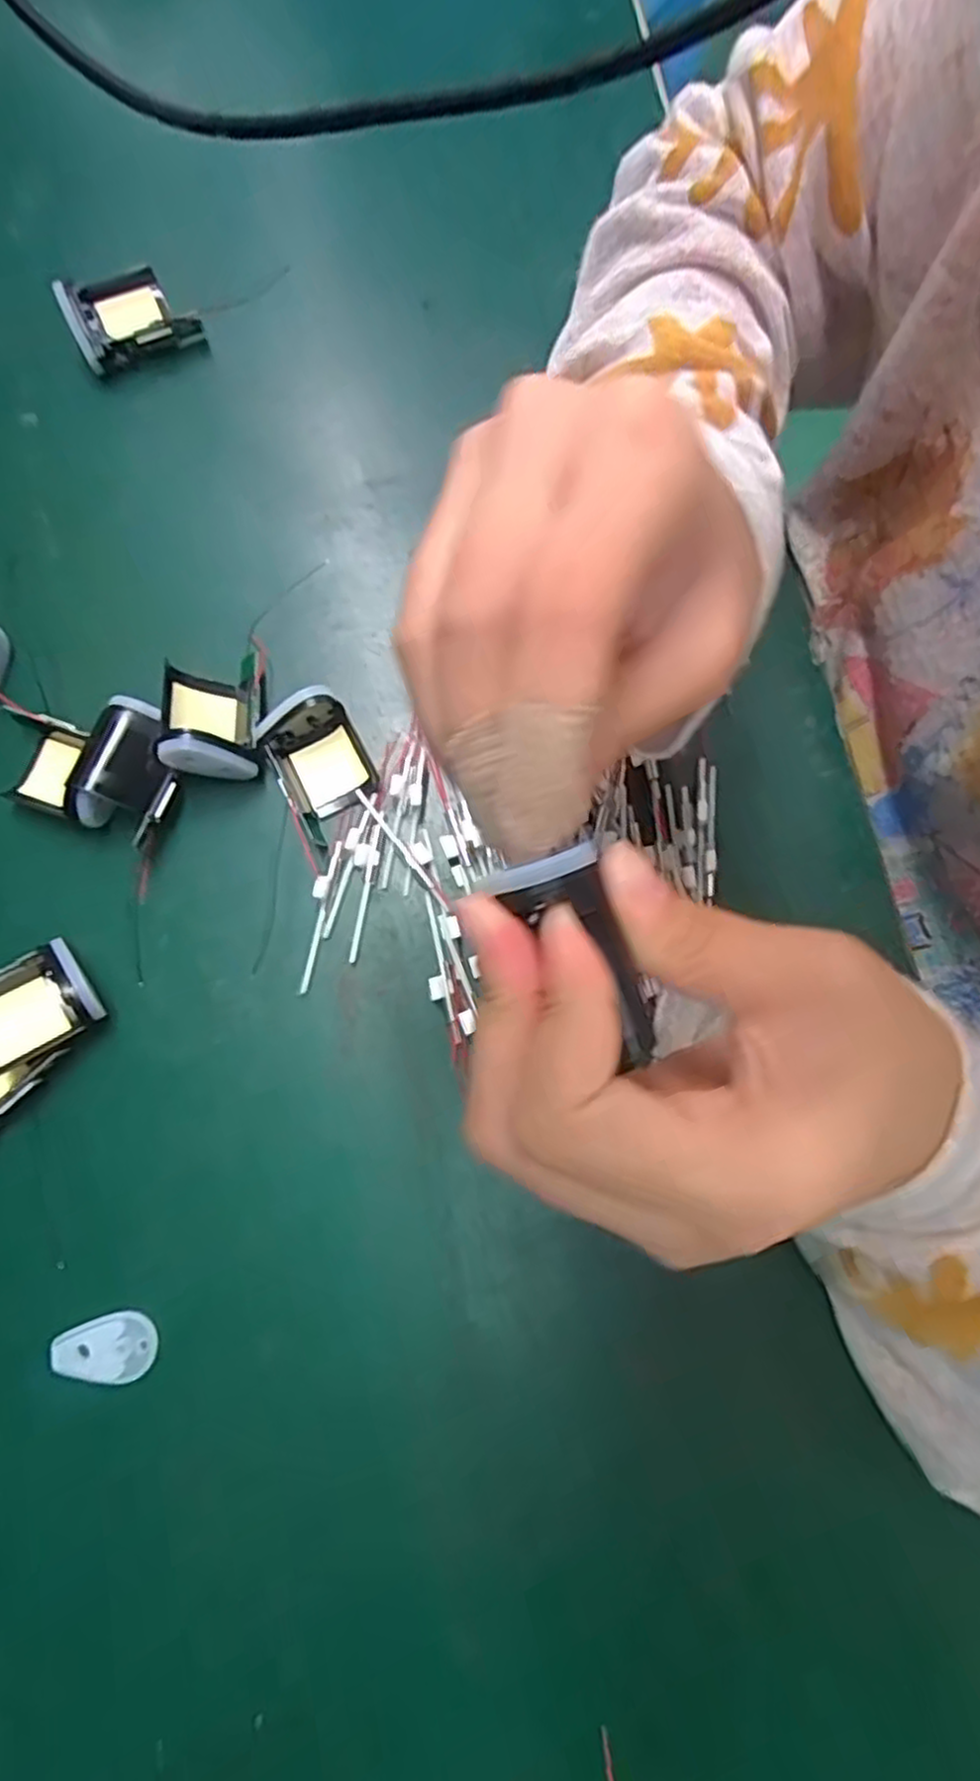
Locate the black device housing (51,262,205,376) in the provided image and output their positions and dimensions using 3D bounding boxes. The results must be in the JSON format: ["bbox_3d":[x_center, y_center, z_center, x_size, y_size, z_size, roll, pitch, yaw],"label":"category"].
[{"bbox_3d":[-0.157,-0.251,0.325,0.049,0.023,0.037,-27,81,-5],"label":"black device housing"}]

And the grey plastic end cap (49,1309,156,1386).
[{"bbox_3d":[-0.136,0.163,0.263,0.036,0.004,0.022,-15,80,-3],"label":"grey plastic end cap"}]

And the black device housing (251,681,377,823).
[{"bbox_3d":[-0.067,-0.053,0.291,0.035,0.020,0.042,-29,81,-6],"label":"black device housing"}]

